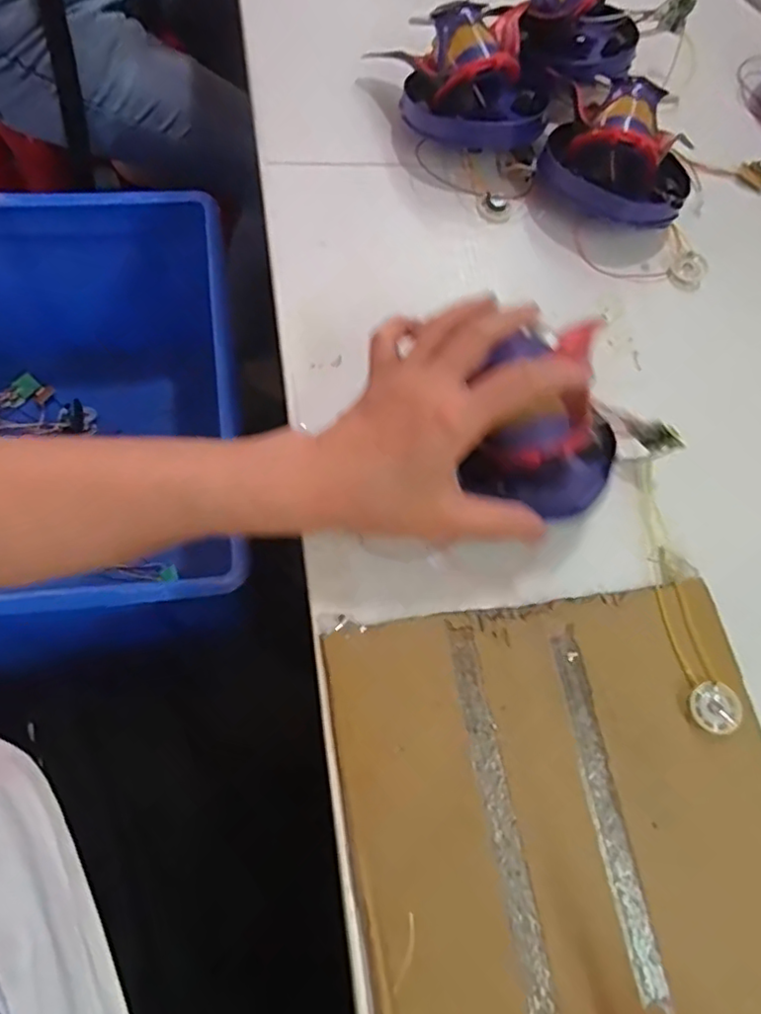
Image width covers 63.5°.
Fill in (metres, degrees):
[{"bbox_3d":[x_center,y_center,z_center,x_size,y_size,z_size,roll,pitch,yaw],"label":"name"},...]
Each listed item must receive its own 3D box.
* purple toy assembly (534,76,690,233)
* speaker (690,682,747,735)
[{"bbox_3d":[0.174,-0.248,0.446,0.104,0.067,0.077,37,68,7],"label":"purple toy assembly"},{"bbox_3d":[0.179,0.107,0.326,0.026,0.005,0.026,-32,76,-18],"label":"speaker"}]

